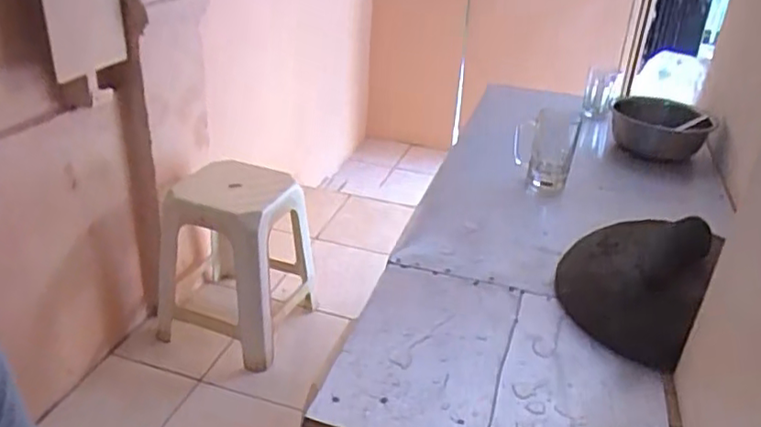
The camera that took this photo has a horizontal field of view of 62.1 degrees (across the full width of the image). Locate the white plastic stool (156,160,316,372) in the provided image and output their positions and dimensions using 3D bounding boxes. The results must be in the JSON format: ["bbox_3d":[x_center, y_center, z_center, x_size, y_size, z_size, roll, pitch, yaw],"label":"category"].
[{"bbox_3d":[-0.414,0.121,1.818,0.348,0.479,0.332,10,27,14],"label":"white plastic stool"}]

